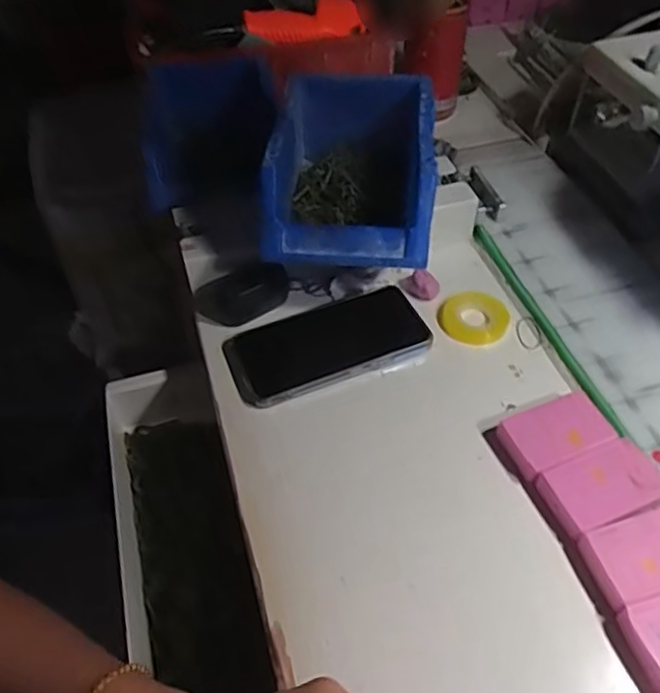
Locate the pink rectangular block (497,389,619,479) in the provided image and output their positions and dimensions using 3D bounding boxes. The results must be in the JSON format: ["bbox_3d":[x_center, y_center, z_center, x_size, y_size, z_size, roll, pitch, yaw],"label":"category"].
[{"bbox_3d":[0.152,0.060,0.430,0.069,0.016,0.044,-18,52,-14],"label":"pink rectangular block"}]

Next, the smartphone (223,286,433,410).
[{"bbox_3d":[-0.002,-0.004,0.495,0.153,0.013,0.074,-17,51,-13],"label":"smartphone"}]

